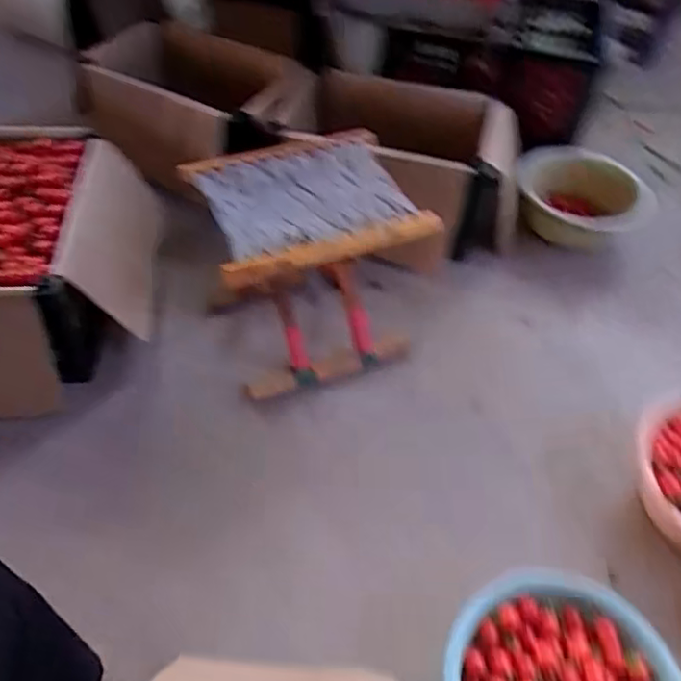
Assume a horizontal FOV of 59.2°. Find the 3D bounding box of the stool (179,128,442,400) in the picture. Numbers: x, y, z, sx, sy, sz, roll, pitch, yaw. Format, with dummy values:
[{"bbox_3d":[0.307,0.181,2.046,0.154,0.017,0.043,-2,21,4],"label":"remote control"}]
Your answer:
[{"bbox_3d":[-0.062,-0.115,0.983,0.306,0.310,0.264,-19,53,-20],"label":"stool"}]

